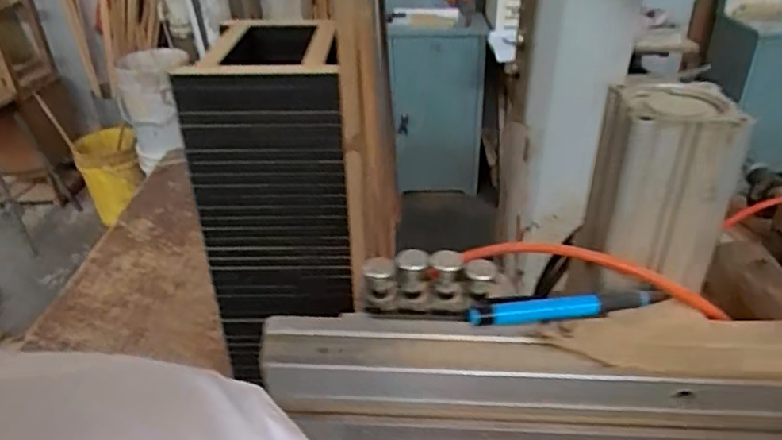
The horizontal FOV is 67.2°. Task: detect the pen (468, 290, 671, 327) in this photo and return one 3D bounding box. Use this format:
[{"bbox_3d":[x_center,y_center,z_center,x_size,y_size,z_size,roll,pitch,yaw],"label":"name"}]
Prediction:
[{"bbox_3d":[0.111,0.053,0.364,0.125,0.013,0.014,-5,32,-5],"label":"pen"}]

